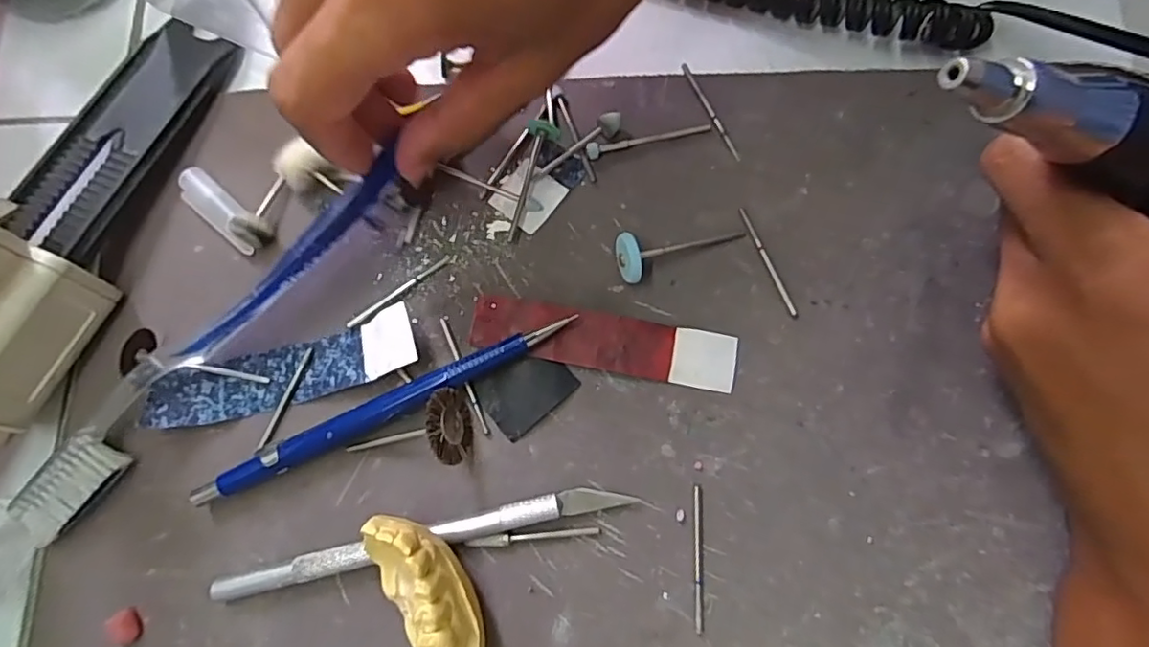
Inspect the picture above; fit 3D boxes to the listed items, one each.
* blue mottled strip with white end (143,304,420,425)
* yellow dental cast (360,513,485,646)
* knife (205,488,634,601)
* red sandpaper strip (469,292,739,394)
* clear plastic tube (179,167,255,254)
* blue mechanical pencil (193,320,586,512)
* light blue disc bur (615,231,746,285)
[{"bbox_3d":[-0.101,0.016,0.205,0.094,0.011,0.022,-15,77,0],"label":"blue mottled strip with white end"},{"bbox_3d":[-0.042,0.089,0.175,0.027,0.034,0.064,-6,77,2],"label":"yellow dental cast"},{"bbox_3d":[-0.049,0.070,0.193,0.137,0.008,0.009,-13,77,0],"label":"knife"},{"bbox_3d":[0.010,0.006,0.206,0.092,0.004,0.020,10,78,5],"label":"red sandpaper strip"},{"bbox_3d":[-0.134,-0.043,0.222,0.039,0.010,0.013,40,82,10],"label":"clear plastic tube"},{"bbox_3d":[-0.065,0.028,0.201,0.136,0.010,0.009,-24,77,-2],"label":"blue mechanical pencil"},{"bbox_3d":[0.037,-0.025,0.213,0.047,0.014,0.017,-10,79,-15],"label":"light blue disc bur"}]

